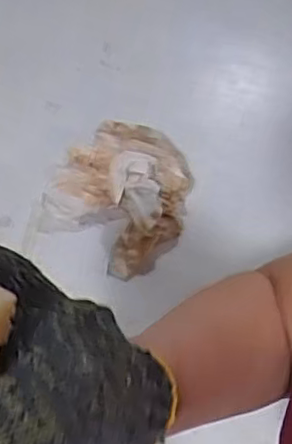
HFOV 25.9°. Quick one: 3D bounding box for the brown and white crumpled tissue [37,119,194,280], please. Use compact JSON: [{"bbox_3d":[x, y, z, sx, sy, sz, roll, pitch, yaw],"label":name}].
[{"bbox_3d":[-0.029,-0.032,0.653,0.141,0.062,0.141,35,68,19],"label":"brown and white crumpled tissue"}]

